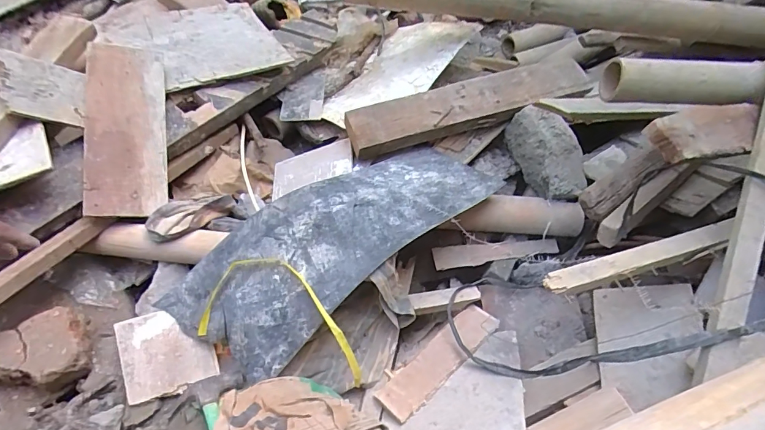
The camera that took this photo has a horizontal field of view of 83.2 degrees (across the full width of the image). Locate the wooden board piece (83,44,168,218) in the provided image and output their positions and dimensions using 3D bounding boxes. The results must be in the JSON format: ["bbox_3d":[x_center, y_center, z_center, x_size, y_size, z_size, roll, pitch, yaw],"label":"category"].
[{"bbox_3d":[-0.438,-0.154,0.738,0.120,0.024,0.326,-4,69,-26],"label":"wooden board piece"}]

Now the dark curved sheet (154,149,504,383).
[{"bbox_3d":[-0.058,0.023,0.693,0.544,0.106,0.205,-37,67,-22],"label":"dark curved sheet"}]

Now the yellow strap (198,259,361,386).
[{"bbox_3d":[-0.130,0.137,0.605,0.241,0.059,0.117,16,59,7],"label":"yellow strap"}]

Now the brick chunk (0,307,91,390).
[{"bbox_3d":[-0.501,0.206,0.632,0.117,0.061,0.117,1,58,-2],"label":"brick chunk"}]

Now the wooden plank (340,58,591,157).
[{"bbox_3d":[0.178,-0.228,0.879,0.519,0.052,0.102,-17,65,-12],"label":"wooden plank"}]

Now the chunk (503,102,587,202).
[{"bbox_3d":[0.328,-0.109,0.851,0.101,0.110,0.198,-10,59,-8],"label":"chunk"}]

